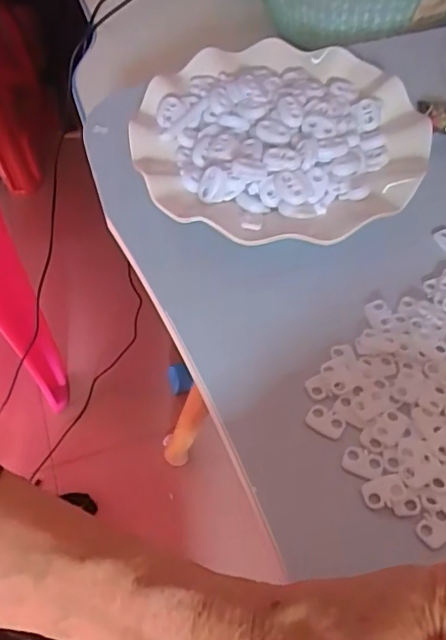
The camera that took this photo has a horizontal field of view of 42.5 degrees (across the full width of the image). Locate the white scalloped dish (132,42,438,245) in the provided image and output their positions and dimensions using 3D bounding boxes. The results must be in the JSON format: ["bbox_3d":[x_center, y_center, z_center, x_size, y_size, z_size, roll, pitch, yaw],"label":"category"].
[{"bbox_3d":[0.036,-0.115,0.354,0.172,0.031,0.168,10,54,10],"label":"white scalloped dish"}]

